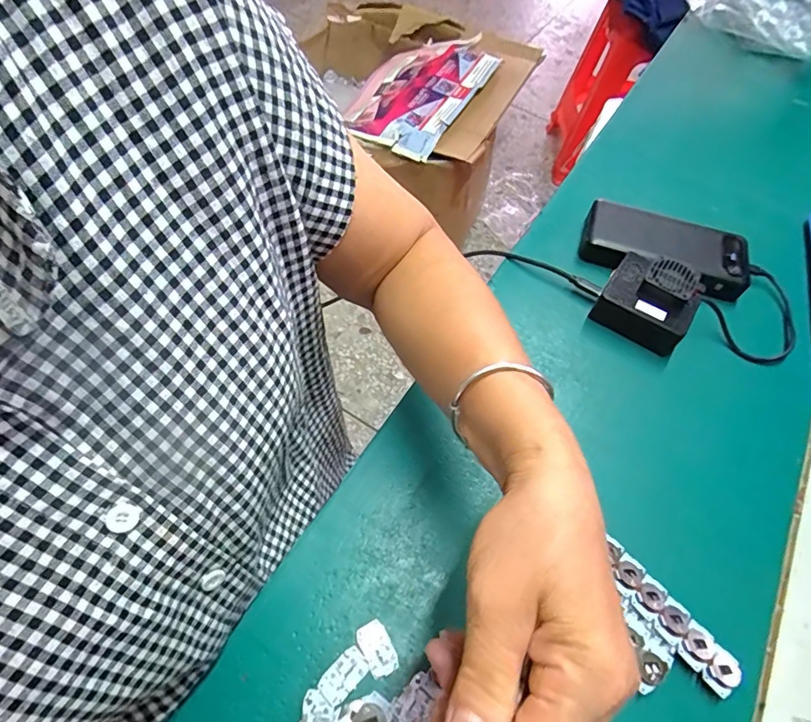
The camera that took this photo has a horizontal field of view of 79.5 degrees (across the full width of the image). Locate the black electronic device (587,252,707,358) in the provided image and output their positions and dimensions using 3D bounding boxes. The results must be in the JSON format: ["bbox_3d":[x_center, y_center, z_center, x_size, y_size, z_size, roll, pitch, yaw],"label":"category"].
[{"bbox_3d":[0.223,-0.056,0.445,0.078,0.051,0.069,33,61,16],"label":"black electronic device"}]

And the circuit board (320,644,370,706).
[{"bbox_3d":[-0.037,0.192,0.297,0.018,0.004,0.030,40,63,20],"label":"circuit board"}]

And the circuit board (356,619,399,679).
[{"bbox_3d":[-0.018,0.180,0.305,0.018,0.007,0.030,-22,62,-17],"label":"circuit board"}]

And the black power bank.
[{"bbox_3d":[0.259,-0.113,0.488,0.160,0.026,0.083,18,58,8],"label":"black power bank"}]

